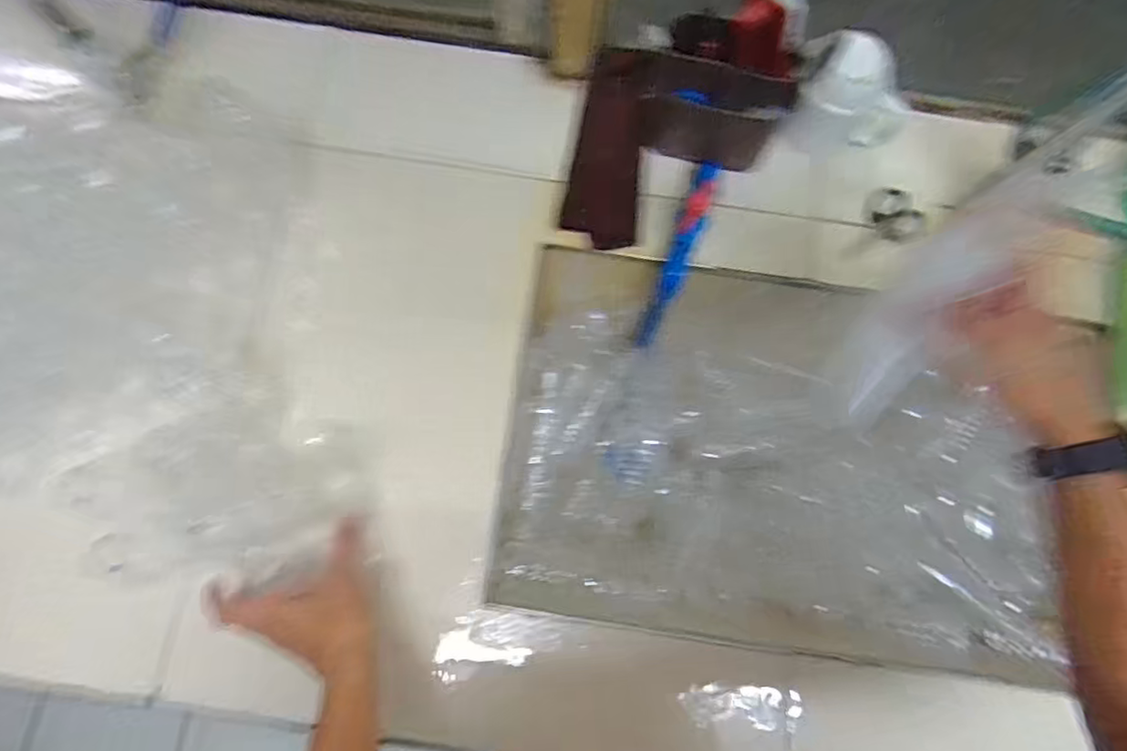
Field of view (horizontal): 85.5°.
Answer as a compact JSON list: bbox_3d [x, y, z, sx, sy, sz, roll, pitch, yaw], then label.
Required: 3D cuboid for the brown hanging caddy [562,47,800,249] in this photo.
[{"bbox_3d":[0.111,-0.252,0.663,0.222,0.101,0.223,0,76,-2],"label":"brown hanging caddy"}]

